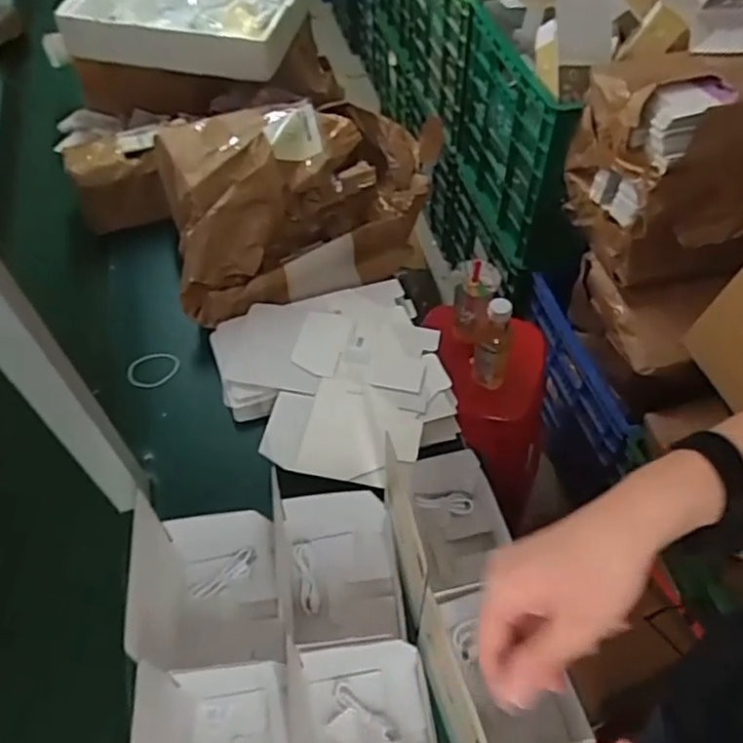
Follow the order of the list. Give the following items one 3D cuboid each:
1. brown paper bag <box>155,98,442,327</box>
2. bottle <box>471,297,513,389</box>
[{"bbox_3d":[-0.087,-0.292,0.983,0.453,0.185,0.336,-13,54,-8],"label":"brown paper bag"},{"bbox_3d":[0.232,-0.053,1.185,0.069,0.205,0.078,13,55,12],"label":"bottle"}]

